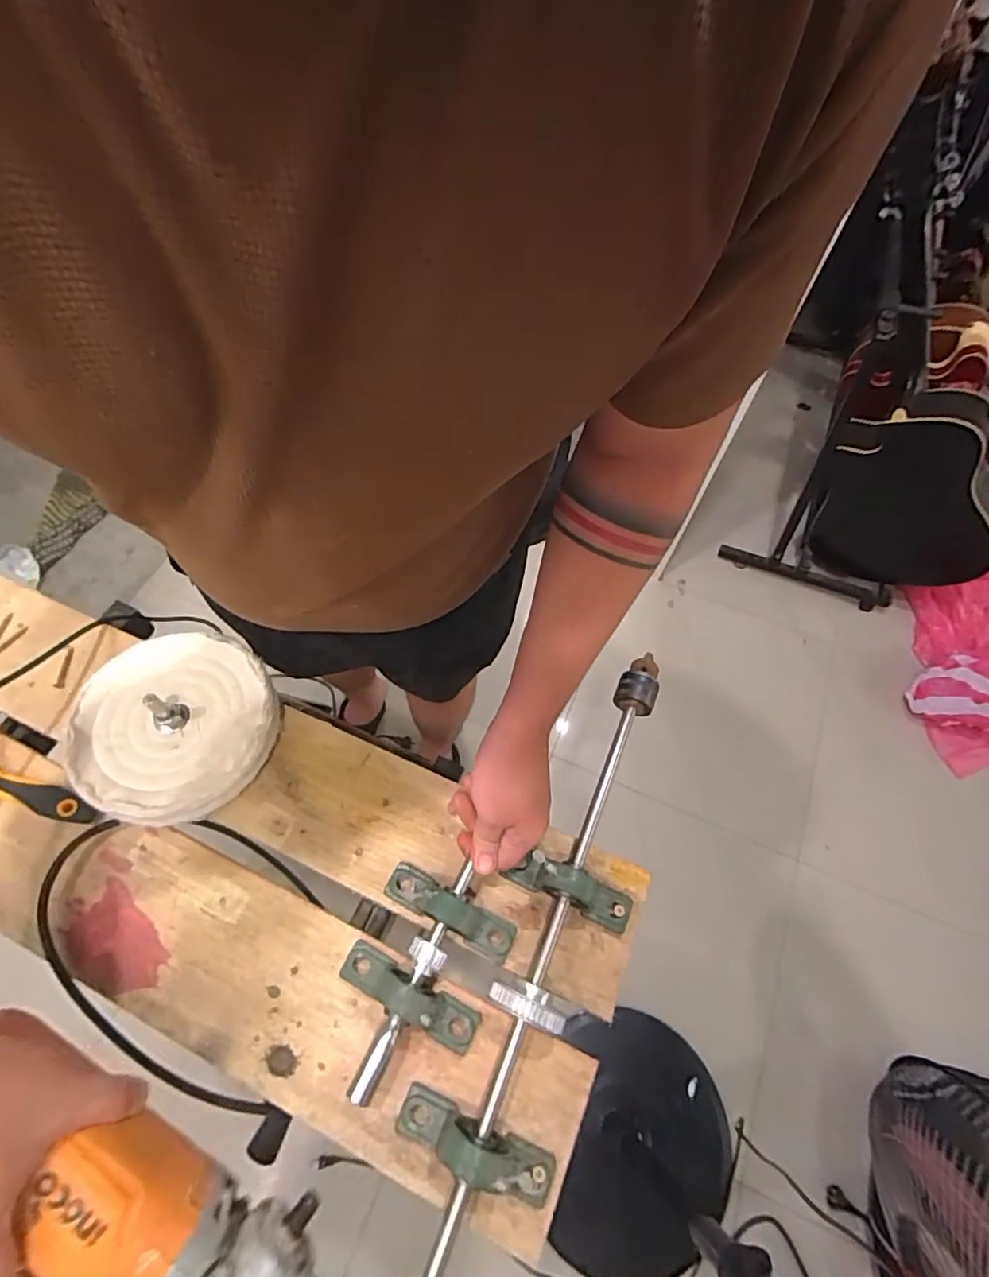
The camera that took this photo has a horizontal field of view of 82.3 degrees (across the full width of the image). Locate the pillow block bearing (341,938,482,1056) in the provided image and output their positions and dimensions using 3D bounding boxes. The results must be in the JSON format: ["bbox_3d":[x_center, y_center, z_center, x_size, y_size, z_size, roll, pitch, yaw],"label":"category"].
[{"bbox_3d":[-0.071,0.294,0.463,0.124,0.050,0.034,26,65,11],"label":"pillow block bearing"}]

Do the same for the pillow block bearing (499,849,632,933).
[{"bbox_3d":[0.070,0.222,0.505,0.114,0.056,0.033,22,64,9],"label":"pillow block bearing"}]

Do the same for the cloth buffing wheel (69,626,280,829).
[{"bbox_3d":[-0.315,0.082,0.561,0.177,0.047,0.189,1,63,-1],"label":"cloth buffing wheel"}]

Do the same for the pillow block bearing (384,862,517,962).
[{"bbox_3d":[-0.039,0.236,0.496,0.123,0.055,0.036,26,65,11],"label":"pillow block bearing"}]

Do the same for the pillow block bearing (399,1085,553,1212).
[{"bbox_3d":[-0.016,0.382,0.419,0.123,0.052,0.034,21,64,9],"label":"pillow block bearing"}]

